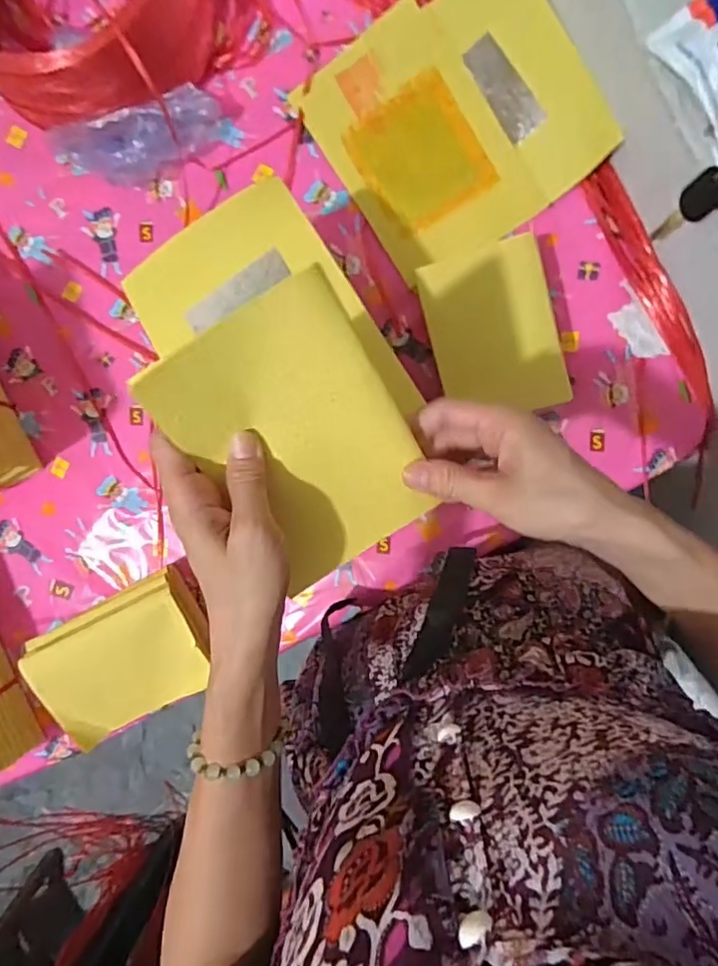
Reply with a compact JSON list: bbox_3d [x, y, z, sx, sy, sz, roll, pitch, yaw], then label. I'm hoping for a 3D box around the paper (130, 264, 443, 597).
[{"bbox_3d":[-0.029,-0.022,0.325,0.112,0.014,0.158,-33,118,-3],"label":"paper"}]

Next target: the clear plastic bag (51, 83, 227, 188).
[{"bbox_3d":[-0.231,-0.361,0.593,0.186,0.076,0.064,-14,91,5],"label":"clear plastic bag"}]

